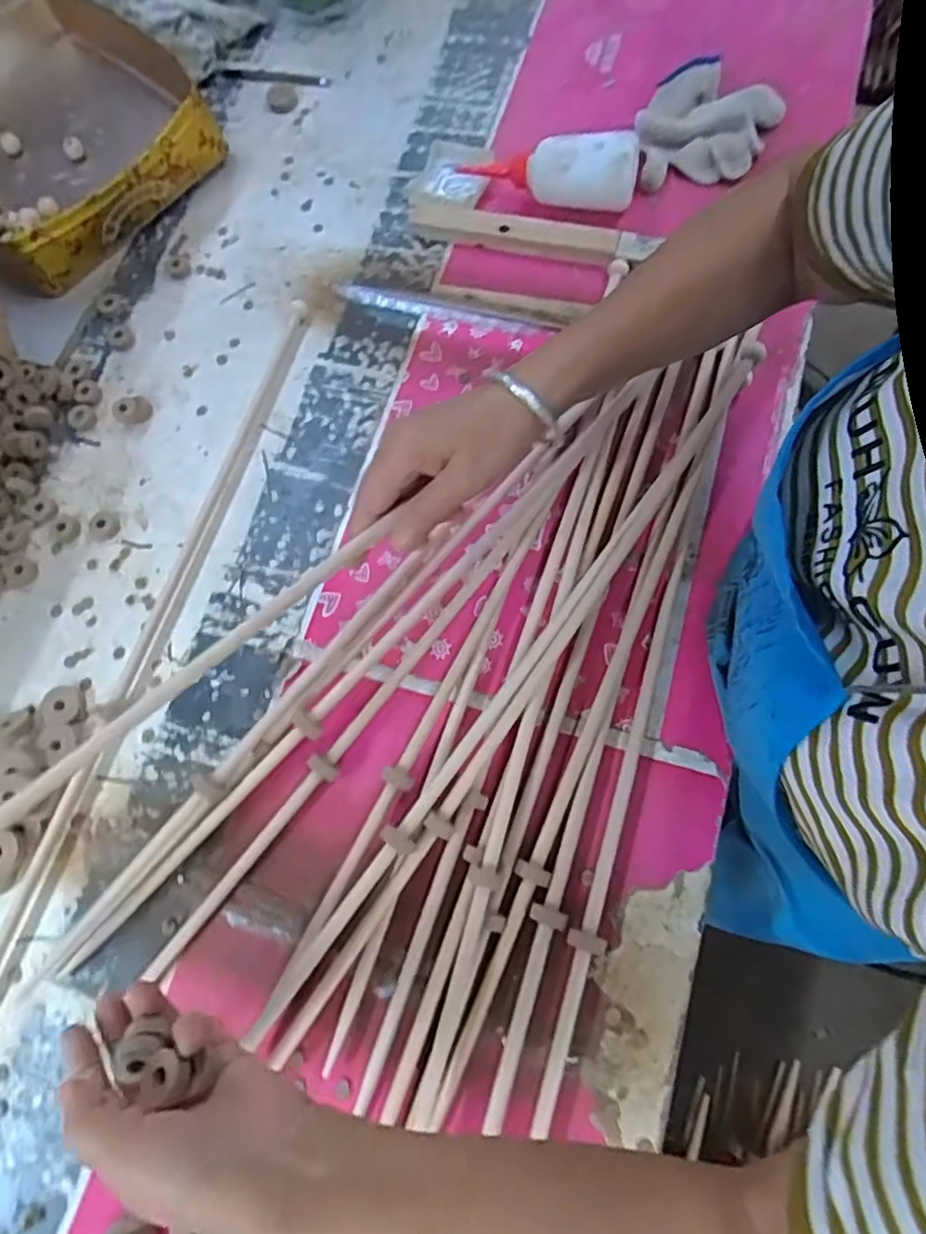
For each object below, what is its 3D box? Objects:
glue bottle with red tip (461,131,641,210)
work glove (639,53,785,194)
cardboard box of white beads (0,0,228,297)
[{"bbox_3d":[0.080,-0.440,0.623,0.183,0.058,0.049,18,72,21],"label":"glue bottle with red tip"},{"bbox_3d":[0.245,-0.499,0.632,0.139,0.032,0.132,-5,72,4],"label":"work glove"},{"bbox_3d":[-0.479,-0.560,0.723,0.389,0.081,0.305,41,81,16],"label":"cardboard box of white beads"}]

